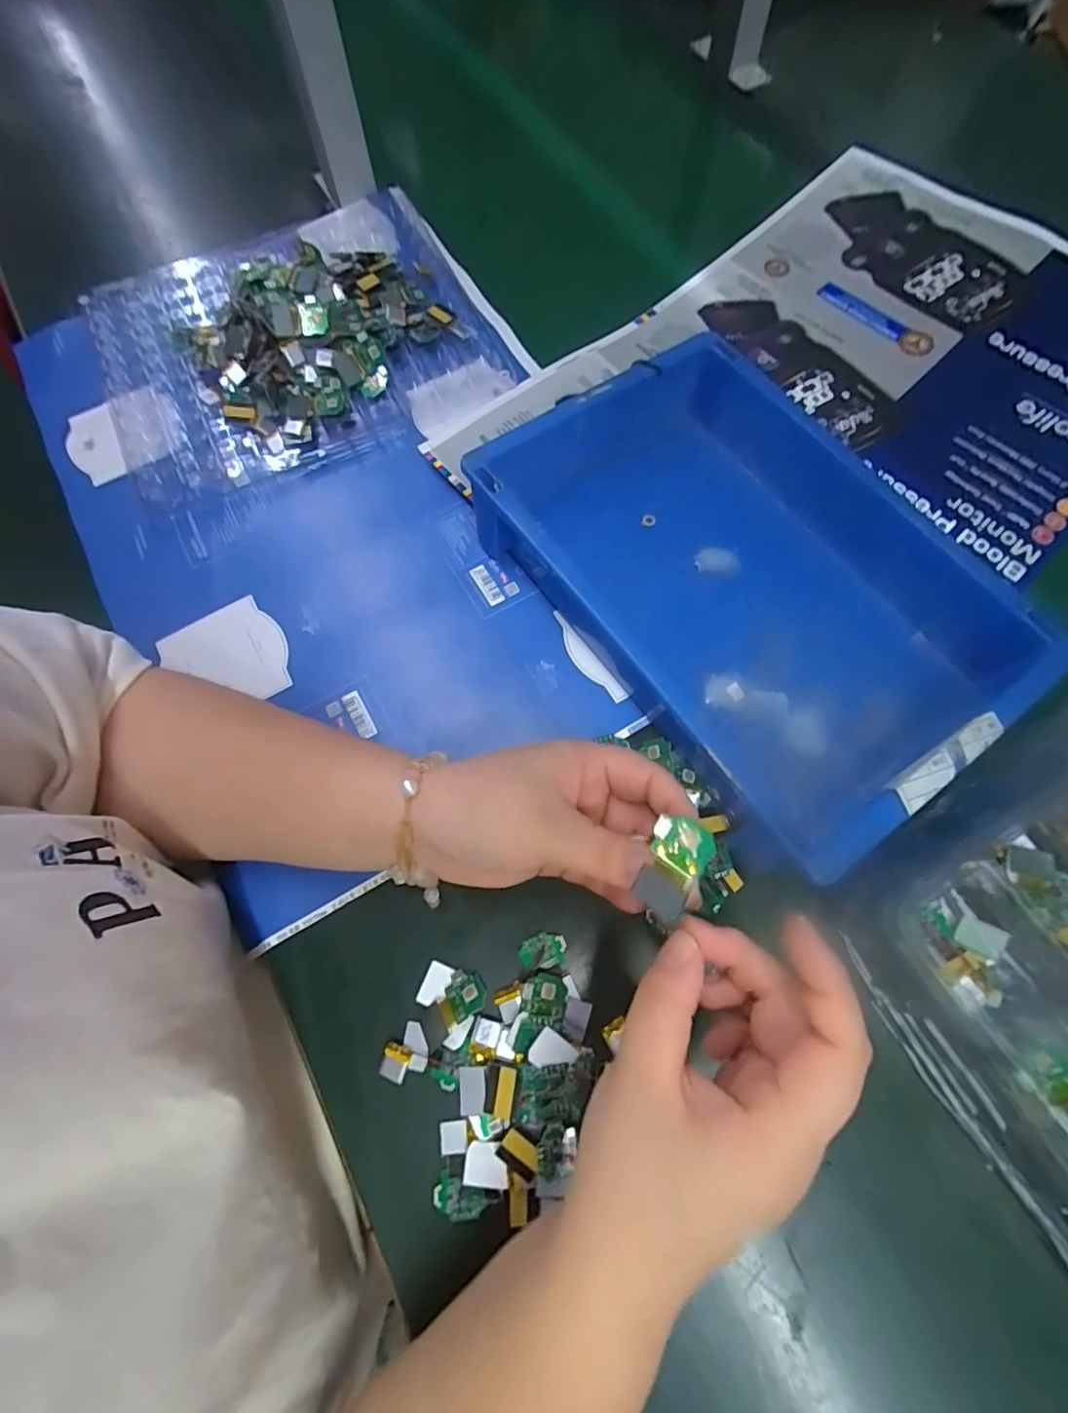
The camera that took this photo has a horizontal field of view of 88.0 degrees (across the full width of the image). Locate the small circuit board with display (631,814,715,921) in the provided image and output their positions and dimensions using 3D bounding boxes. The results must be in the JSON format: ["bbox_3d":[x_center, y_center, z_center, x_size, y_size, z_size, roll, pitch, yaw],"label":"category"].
[{"bbox_3d":[0.056,0.063,0.218,0.024,0.009,0.038,27,73,9],"label":"small circuit board with display"}]

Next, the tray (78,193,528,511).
[{"bbox_3d":[-0.194,-0.296,0.430,0.308,0.038,0.265,-26,72,-9],"label":"tray"}]

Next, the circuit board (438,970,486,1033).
[{"bbox_3d":[-0.039,0.155,0.294,0.026,0.004,0.024,-32,36,-14],"label":"circuit board"}]

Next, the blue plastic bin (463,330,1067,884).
[{"bbox_3d":[0.149,-0.095,0.354,0.248,0.072,0.309,-38,75,-12],"label":"blue plastic bin"}]

